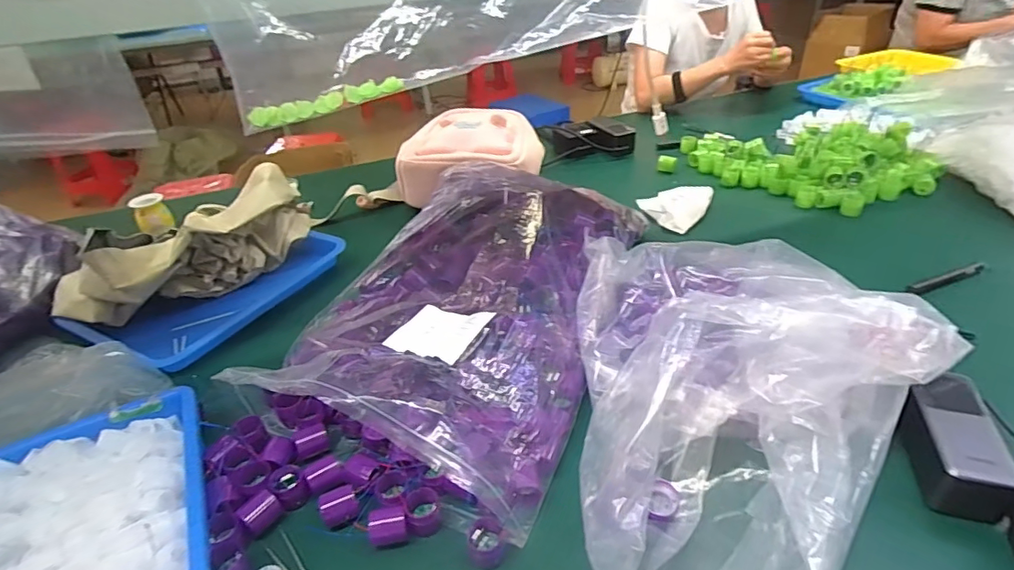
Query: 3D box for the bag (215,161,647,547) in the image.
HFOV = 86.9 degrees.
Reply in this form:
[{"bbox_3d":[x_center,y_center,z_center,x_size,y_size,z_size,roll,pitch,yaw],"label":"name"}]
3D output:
[{"bbox_3d":[-0.050,0.002,0.644,0.329,0.097,0.475,10,37,20],"label":"bag"}]

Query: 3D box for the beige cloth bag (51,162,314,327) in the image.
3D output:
[{"bbox_3d":[-0.461,-0.063,0.796,0.159,0.115,0.362,19,41,29],"label":"beige cloth bag"}]

